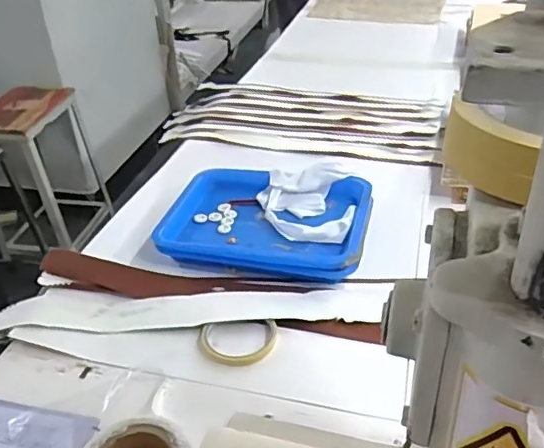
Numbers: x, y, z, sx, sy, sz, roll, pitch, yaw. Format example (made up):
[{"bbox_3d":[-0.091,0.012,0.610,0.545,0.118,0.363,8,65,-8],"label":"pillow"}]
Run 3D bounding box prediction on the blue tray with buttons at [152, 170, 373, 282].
[{"bbox_3d":[-0.003,-0.014,0.836,0.283,0.042,0.208,6,35,13],"label":"blue tray with buttons"}]

